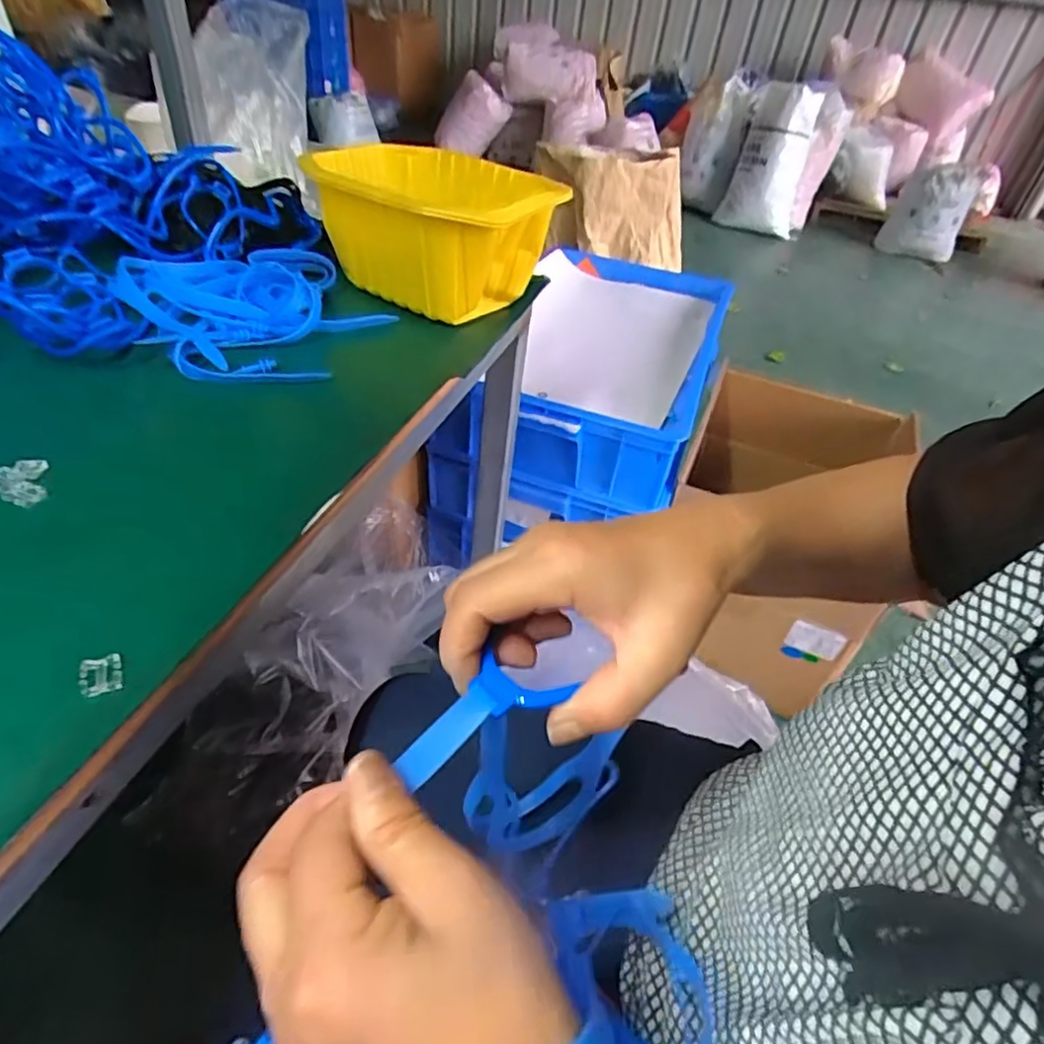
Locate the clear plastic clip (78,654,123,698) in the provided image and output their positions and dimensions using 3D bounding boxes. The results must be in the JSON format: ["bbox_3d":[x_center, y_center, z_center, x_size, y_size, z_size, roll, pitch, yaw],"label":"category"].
[{"bbox_3d":[-0.202,0.073,0.299,0.018,0.006,0.020,-11,44,-20],"label":"clear plastic clip"}]

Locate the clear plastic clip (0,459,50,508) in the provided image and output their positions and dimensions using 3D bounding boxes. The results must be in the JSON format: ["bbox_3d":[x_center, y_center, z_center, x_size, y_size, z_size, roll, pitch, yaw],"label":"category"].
[{"bbox_3d":[-0.315,-0.023,0.391,0.034,0.009,0.041,-21,49,-29],"label":"clear plastic clip"}]

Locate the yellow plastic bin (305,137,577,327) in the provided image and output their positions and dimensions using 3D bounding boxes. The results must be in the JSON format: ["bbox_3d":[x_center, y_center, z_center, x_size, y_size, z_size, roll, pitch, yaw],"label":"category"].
[{"bbox_3d":[-0.092,-0.291,0.630,0.208,0.110,0.248,-11,45,-21],"label":"yellow plastic bin"}]

